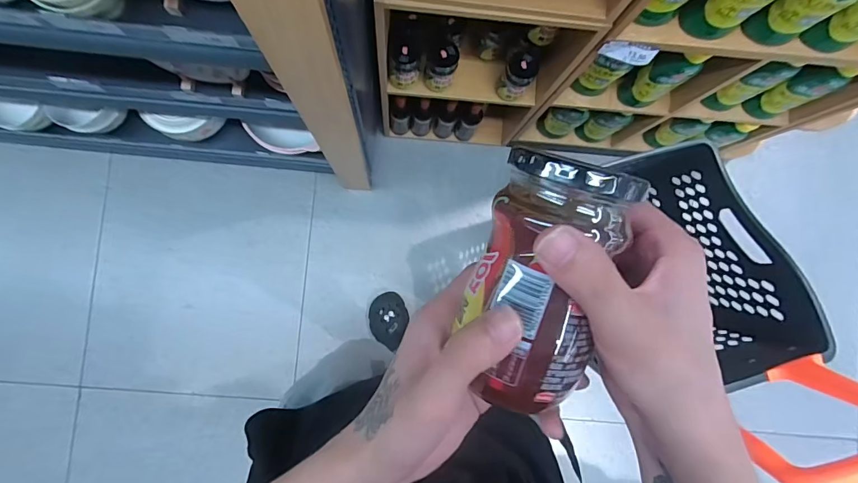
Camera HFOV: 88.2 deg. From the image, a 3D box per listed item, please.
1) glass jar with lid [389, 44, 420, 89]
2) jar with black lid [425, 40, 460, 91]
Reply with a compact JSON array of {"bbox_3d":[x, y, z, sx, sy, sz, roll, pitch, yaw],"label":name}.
[{"bbox_3d":[-0.054,-0.387,0.981,0.065,0.116,0.054,3,87,-5],"label":"glass jar with lid"},{"bbox_3d":[0.028,-0.394,0.987,0.064,0.112,0.073,8,87,-4],"label":"jar with black lid"}]

